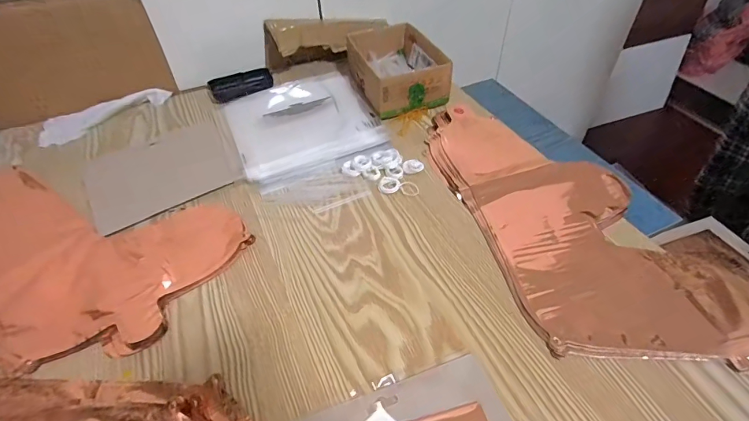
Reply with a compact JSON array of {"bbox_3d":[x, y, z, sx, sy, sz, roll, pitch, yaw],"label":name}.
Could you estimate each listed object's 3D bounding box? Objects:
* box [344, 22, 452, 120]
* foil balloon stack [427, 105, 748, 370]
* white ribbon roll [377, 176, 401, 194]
[{"bbox_3d":[0.035,-0.255,0.688,0.135,0.064,0.211,-16,48,-12],"label":"box"},{"bbox_3d":[0.223,-0.009,0.491,0.220,0.020,0.437,-16,48,-12],"label":"foil balloon stack"},{"bbox_3d":[0.019,-0.034,0.532,0.029,0.004,0.031,-2,47,2],"label":"white ribbon roll"}]

